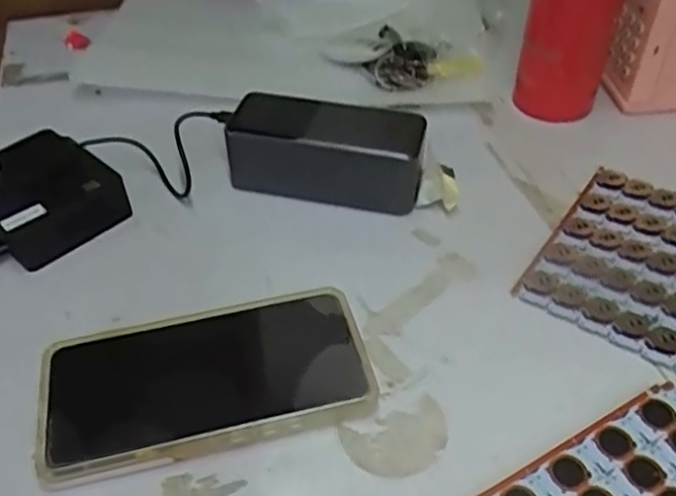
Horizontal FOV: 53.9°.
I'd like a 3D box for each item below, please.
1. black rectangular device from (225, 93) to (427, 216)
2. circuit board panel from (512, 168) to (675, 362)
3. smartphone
[{"bbox_3d":[-0.009,-0.067,0.459,0.131,0.050,0.060,12,46,13],"label":"black rectangular device"},{"bbox_3d":[0.196,0.006,0.419,0.115,0.005,0.147,26,51,25],"label":"circuit board panel"},{"bbox_3d":[-0.069,0.068,0.350,0.166,0.014,0.083,-12,45,-10],"label":"smartphone"}]

